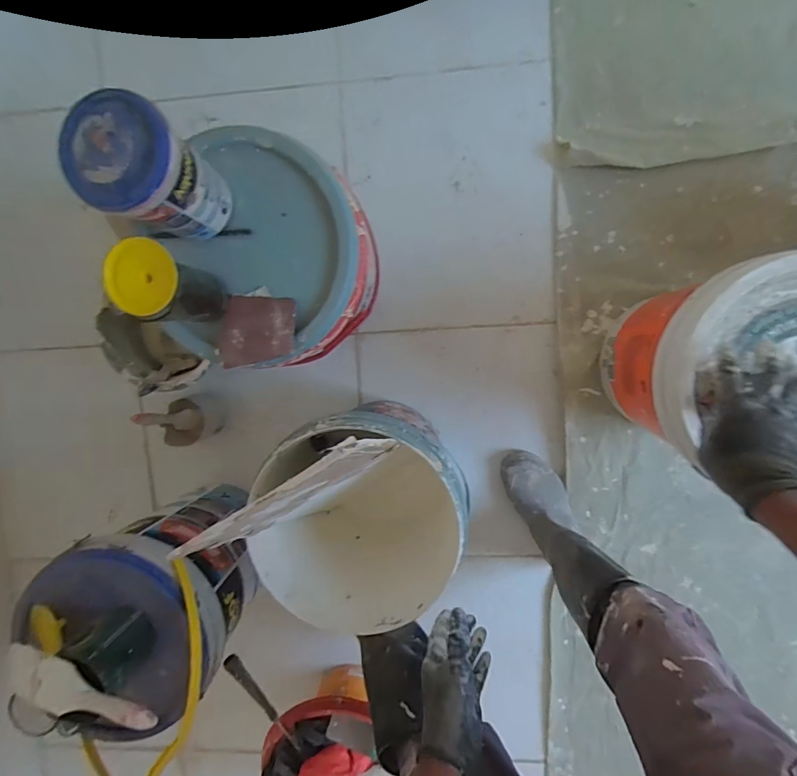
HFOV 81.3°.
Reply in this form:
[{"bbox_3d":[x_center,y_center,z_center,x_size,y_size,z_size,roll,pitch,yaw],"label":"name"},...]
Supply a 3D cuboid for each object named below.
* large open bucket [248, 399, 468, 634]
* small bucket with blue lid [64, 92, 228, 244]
[{"bbox_3d":[-0.055,0.171,0.812,0.321,0.328,0.293,-32,94,8],"label":"large open bucket"},{"bbox_3d":[-0.275,-0.243,0.532,0.107,0.154,0.108,1,98,5],"label":"small bucket with blue lid"}]

